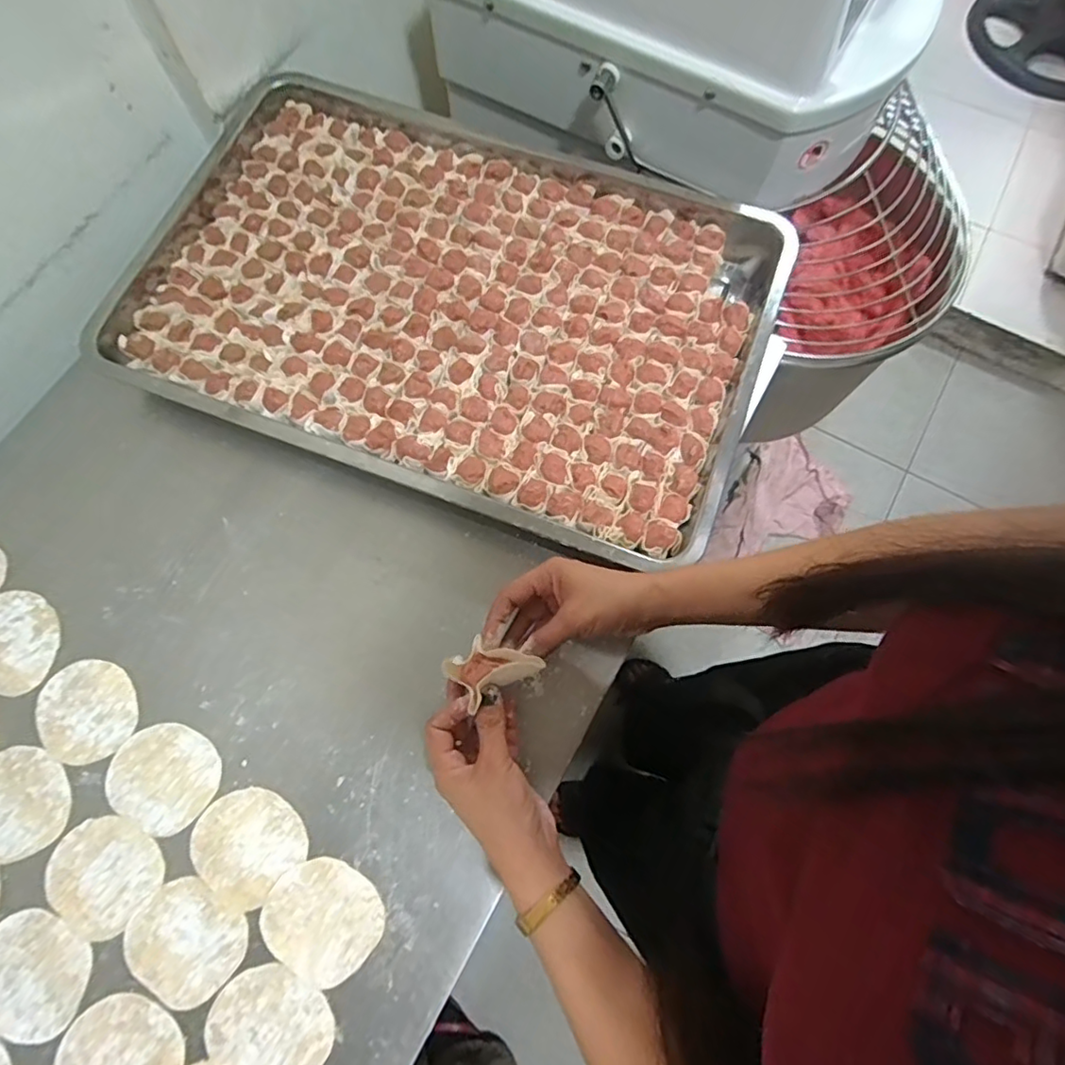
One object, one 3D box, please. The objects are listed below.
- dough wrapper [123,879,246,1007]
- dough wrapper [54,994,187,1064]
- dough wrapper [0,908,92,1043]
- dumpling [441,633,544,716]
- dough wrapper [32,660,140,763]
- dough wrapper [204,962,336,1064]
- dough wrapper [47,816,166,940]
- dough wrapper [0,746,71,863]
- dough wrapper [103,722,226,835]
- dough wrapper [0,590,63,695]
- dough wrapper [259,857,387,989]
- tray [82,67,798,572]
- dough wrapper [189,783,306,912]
[{"bbox_3d":[-0.258,0.303,0.435,0.084,0.004,0.072,30,73,8],"label":"dough wrapper"},{"bbox_3d":[-0.293,0.372,0.415,0.078,0.004,0.073,32,73,9],"label":"dough wrapper"},{"bbox_3d":[-0.368,0.324,0.430,0.084,0.004,0.072,30,73,8],"label":"dough wrapper"},{"bbox_3d":[-0.030,0.097,0.428,0.059,0.019,0.046,-34,76,-12],"label":"dumpling"},{"bbox_3d":[-0.367,0.146,0.481,0.077,0.004,0.079,1,71,-2],"label":"dough wrapper"},{"bbox_3d":[-0.189,0.357,0.419,0.085,0.004,0.074,31,73,8],"label":"dough wrapper"},{"bbox_3d":[-0.328,0.260,0.447,0.079,0.004,0.074,1,71,-2],"label":"dough wrapper"},{"bbox_3d":[-0.408,0.213,0.463,0.074,0.004,0.083,-32,75,-12],"label":"dough wrapper"},{"bbox_3d":[-0.294,0.193,0.467,0.084,0.004,0.074,29,73,8],"label":"dough wrapper"},{"bbox_3d":[-0.442,0.092,0.498,0.081,0.004,0.083,1,71,-2],"label":"dough wrapper"},{"bbox_3d":[-0.157,0.290,0.441,0.085,0.004,0.074,31,73,8],"label":"dough wrapper"},{"bbox_3d":[-0.081,-0.224,0.578,0.603,0.050,0.389,21,72,5],"label":"tray"},{"bbox_3d":[-0.221,0.240,0.454,0.079,0.004,0.075,41,75,11],"label":"dough wrapper"}]

